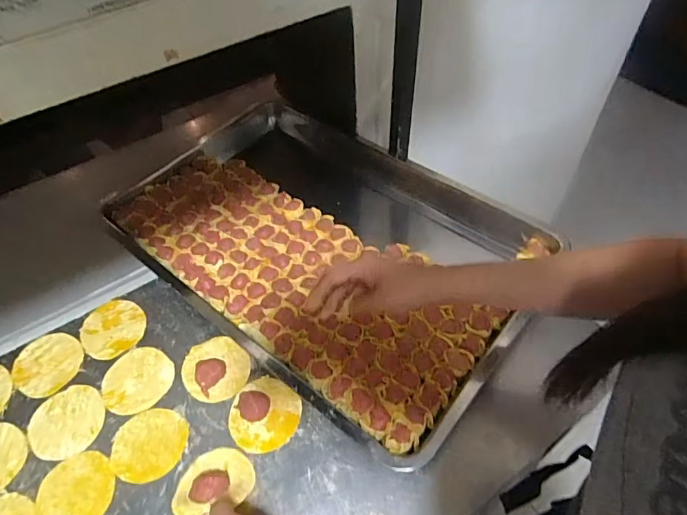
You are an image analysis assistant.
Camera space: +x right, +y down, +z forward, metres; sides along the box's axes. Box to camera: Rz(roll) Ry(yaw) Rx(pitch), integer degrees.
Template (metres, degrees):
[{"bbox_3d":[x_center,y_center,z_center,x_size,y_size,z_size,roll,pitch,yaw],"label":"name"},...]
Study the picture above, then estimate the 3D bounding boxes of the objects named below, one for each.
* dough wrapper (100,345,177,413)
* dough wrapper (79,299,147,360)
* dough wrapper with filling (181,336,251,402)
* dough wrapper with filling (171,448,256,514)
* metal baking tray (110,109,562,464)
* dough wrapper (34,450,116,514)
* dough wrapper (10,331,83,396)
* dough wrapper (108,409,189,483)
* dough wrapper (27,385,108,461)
[{"bbox_3d":[-0.251,0.149,0.569,0.082,0.006,0.082,-1,51,2],"label":"dough wrapper"},{"bbox_3d":[-0.309,0.092,0.619,0.079,0.005,0.086,-1,51,2],"label":"dough wrapper"},{"bbox_3d":[-0.157,0.137,0.574,0.082,0.008,0.079,-1,51,2],"label":"dough wrapper with filling"},{"bbox_3d":[-0.137,0.229,0.479,0.082,0.030,0.066,-22,51,-16],"label":"dough wrapper with filling"},{"bbox_3d":[-0.037,-0.034,0.679,0.589,0.069,0.395,32,59,25],"label":"metal baking tray"},{"bbox_3d":[-0.285,0.249,0.491,0.077,0.004,0.078,-1,51,2],"label":"dough wrapper"},{"bbox_3d":[-0.375,0.133,0.588,0.083,0.005,0.082,37,61,27],"label":"dough wrapper"},{"bbox_3d":[-0.218,0.210,0.522,0.079,0.007,0.076,-1,51,2],"label":"dough wrapper"},{"bbox_3d":[-0.322,0.191,0.540,0.082,0.004,0.080,-1,51,2],"label":"dough wrapper"}]

